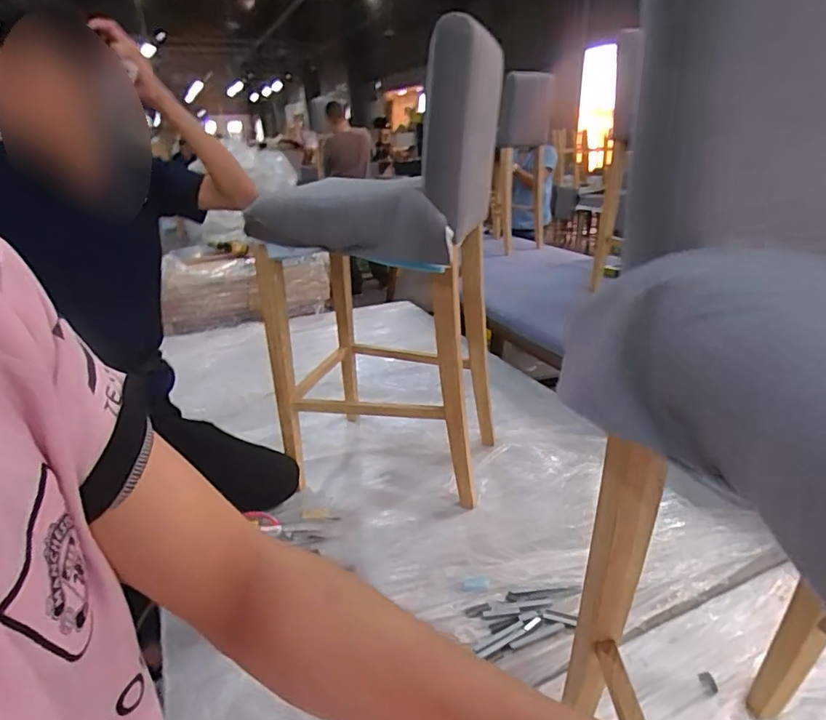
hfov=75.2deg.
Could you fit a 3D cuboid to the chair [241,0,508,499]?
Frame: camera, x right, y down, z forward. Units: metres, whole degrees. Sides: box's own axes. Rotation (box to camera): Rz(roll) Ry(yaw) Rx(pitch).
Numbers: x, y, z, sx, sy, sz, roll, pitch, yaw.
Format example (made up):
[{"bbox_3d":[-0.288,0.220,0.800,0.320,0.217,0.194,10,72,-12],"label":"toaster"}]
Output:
[{"bbox_3d":[-0.042,-0.208,1.293,0.448,0.958,0.520,4,24,15],"label":"chair"}]

